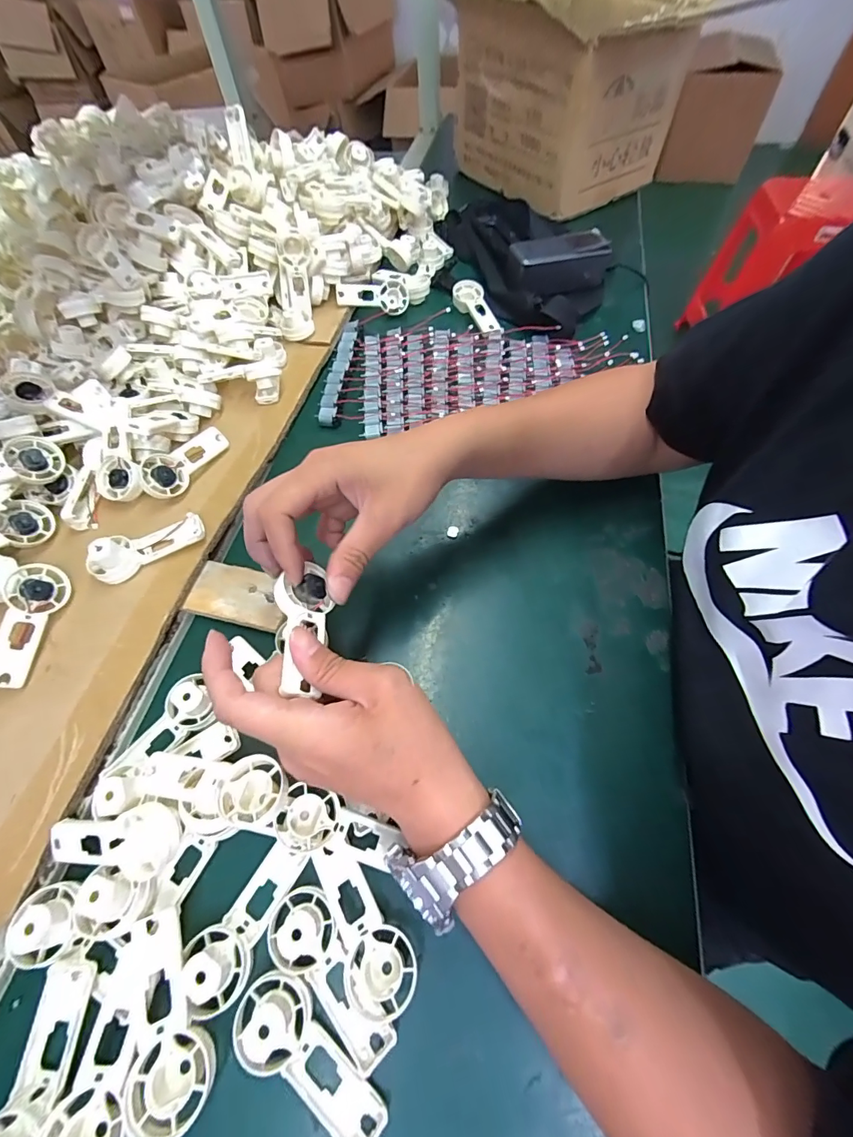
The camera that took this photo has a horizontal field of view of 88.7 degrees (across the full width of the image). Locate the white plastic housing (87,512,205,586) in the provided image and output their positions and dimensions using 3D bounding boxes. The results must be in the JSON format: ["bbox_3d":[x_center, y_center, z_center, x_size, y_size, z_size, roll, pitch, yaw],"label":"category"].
[{"bbox_3d":[-0.236,-0.020,0.369,0.089,0.027,0.033,-29,62,-14],"label":"white plastic housing"}]

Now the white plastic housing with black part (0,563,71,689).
[{"bbox_3d":[-0.313,0.043,0.336,0.038,0.018,0.092,27,57,-35],"label":"white plastic housing with black part"}]

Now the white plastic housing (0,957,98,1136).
[{"bbox_3d":[-0.203,0.263,0.226,0.032,0.028,0.090,-2,59,1],"label":"white plastic housing"}]

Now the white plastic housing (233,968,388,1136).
[{"bbox_3d":[-0.062,0.260,0.228,0.092,0.022,0.039,33,66,20],"label":"white plastic housing"}]

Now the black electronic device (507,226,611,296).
[{"bbox_3d":[0.176,-0.409,0.587,0.139,0.044,0.065,-22,61,-11],"label":"black electronic device"}]

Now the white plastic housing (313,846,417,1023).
[{"bbox_3d":[-0.036,0.209,0.259,0.040,0.021,0.086,-21,61,-9],"label":"white plastic housing"}]

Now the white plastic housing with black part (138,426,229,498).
[{"bbox_3d":[-0.229,-0.103,0.420,0.038,0.012,0.092,55,52,-17],"label":"white plastic housing with black part"}]

